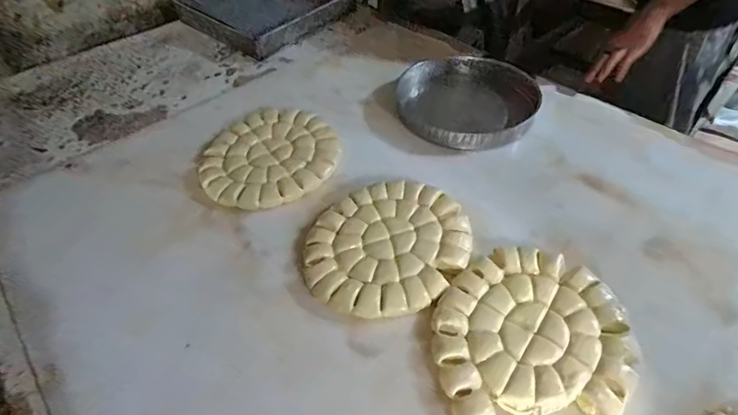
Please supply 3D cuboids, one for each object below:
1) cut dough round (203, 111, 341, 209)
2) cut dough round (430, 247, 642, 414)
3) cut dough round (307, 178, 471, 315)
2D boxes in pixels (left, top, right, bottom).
[{"bbox_3d":[-0.199,-0.106,0.854,0.256,0.026,0.279,-1,47,2],"label":"cut dough round"},{"bbox_3d":[0.225,0.169,0.588,0.263,0.032,0.246,-1,47,2],"label":"cut dough round"},{"bbox_3d":[0.035,0.056,0.691,0.280,0.021,0.236,-19,49,-14],"label":"cut dough round"}]

